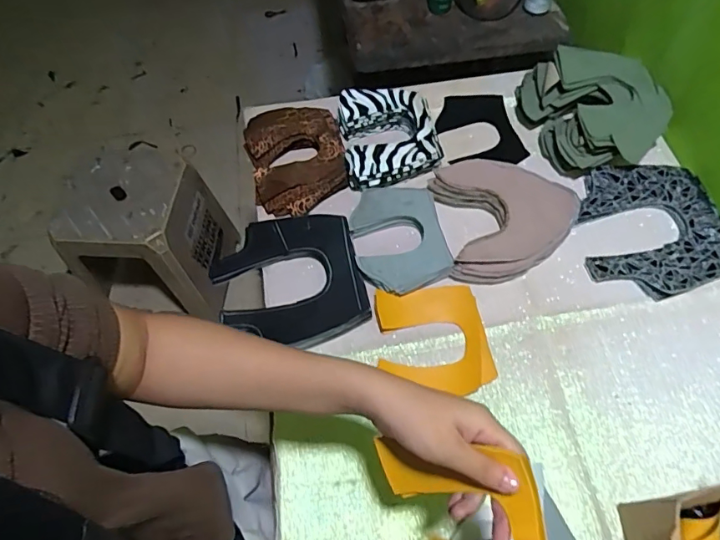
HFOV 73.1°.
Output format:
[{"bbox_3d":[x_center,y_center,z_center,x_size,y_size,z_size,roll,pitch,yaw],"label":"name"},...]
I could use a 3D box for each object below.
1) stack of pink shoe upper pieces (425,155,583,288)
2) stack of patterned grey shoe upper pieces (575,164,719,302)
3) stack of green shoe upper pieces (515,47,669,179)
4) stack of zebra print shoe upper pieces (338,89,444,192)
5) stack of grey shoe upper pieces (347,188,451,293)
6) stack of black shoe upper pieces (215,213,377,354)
[{"bbox_3d":[0.192,-0.076,0.644,0.169,0.033,0.180,-8,61,-2],"label":"stack of pink shoe upper pieces"},{"bbox_3d":[0.379,-0.055,0.635,0.178,0.025,0.187,-5,61,0],"label":"stack of patterned grey shoe upper pieces"},{"bbox_3d":[0.341,-0.229,0.698,0.176,0.074,0.182,-11,61,-3],"label":"stack of green shoe upper pieces"},{"bbox_3d":[0.041,-0.198,0.706,0.135,0.034,0.155,-10,61,-3],"label":"stack of zebra print shoe upper pieces"},{"bbox_3d":[0.050,-0.044,0.637,0.115,0.019,0.159,-9,61,-3],"label":"stack of grey shoe upper pieces"},{"bbox_3d":[-0.092,0.009,0.615,0.178,0.028,0.186,-13,61,-5],"label":"stack of black shoe upper pieces"}]

